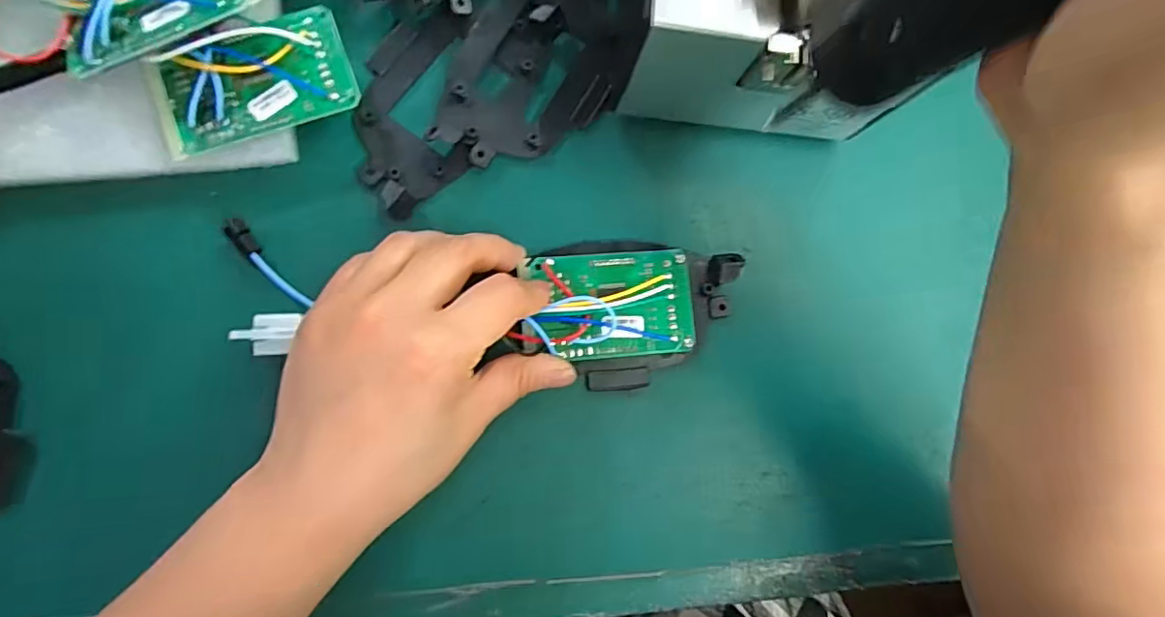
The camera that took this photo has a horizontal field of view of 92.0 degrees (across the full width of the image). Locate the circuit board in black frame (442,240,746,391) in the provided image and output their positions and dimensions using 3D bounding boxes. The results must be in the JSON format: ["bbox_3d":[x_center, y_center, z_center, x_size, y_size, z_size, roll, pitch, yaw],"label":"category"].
[{"bbox_3d":[0.018,0.002,0.265,0.114,0.020,0.070,-2,86,-8],"label":"circuit board in black frame"}]

